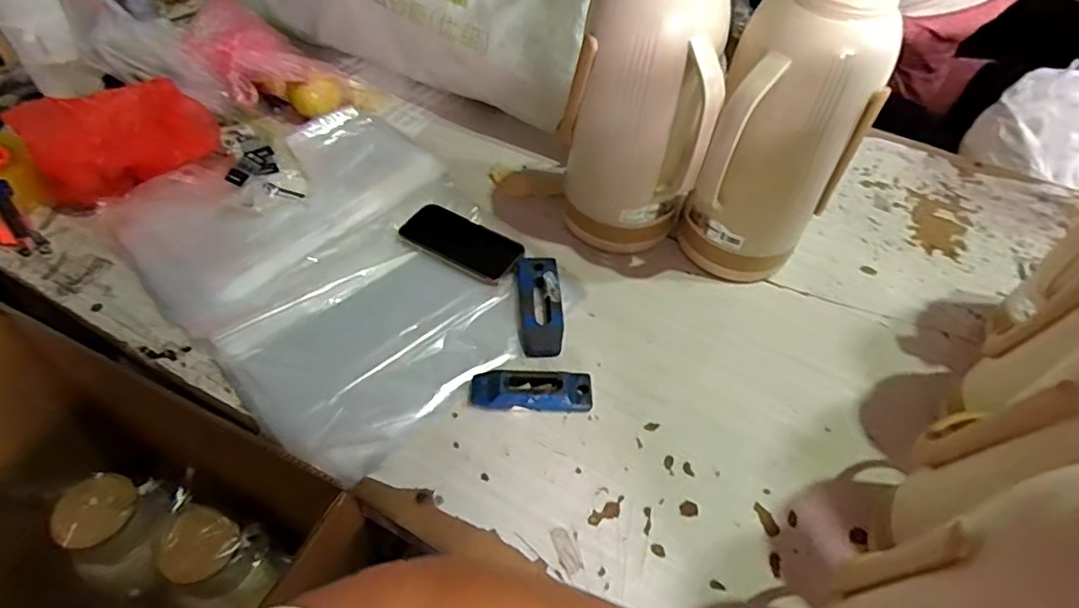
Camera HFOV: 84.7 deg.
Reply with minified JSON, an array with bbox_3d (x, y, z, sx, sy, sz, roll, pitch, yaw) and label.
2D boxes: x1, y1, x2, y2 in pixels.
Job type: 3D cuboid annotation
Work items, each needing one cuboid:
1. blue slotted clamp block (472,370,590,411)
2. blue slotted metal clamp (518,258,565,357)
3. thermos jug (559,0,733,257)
[{"bbox_3d":[-0.008,0.094,0.661,0.136,0.025,0.047,1,51,-3],"label":"blue slotted clamp block"},{"bbox_3d":[0.002,0.002,0.733,0.053,0.018,0.140,0,51,-4],"label":"blue slotted metal clamp"},{"bbox_3d":[0.110,-0.218,0.693,0.160,0.373,0.128,7,51,1],"label":"thermos jug"}]

